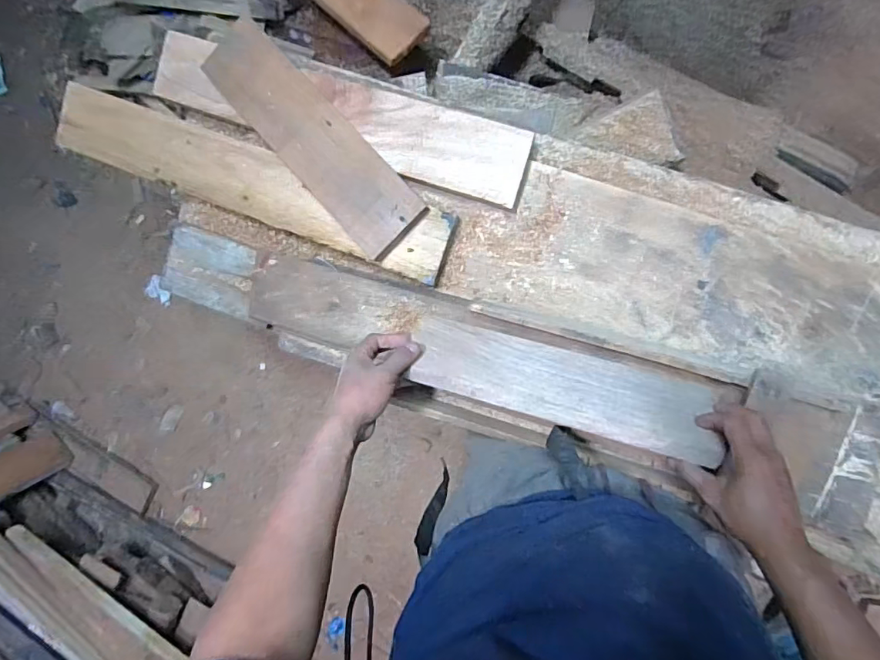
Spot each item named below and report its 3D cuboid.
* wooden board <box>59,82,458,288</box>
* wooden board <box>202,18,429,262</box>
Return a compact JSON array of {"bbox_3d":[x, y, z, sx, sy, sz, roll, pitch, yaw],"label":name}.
[{"bbox_3d":[-0.306,-0.234,0.779,0.679,0.022,0.102,22,104,12],"label":"wooden board"},{"bbox_3d":[-0.193,-0.284,0.728,0.105,0.029,0.409,-44,80,13],"label":"wooden board"}]

